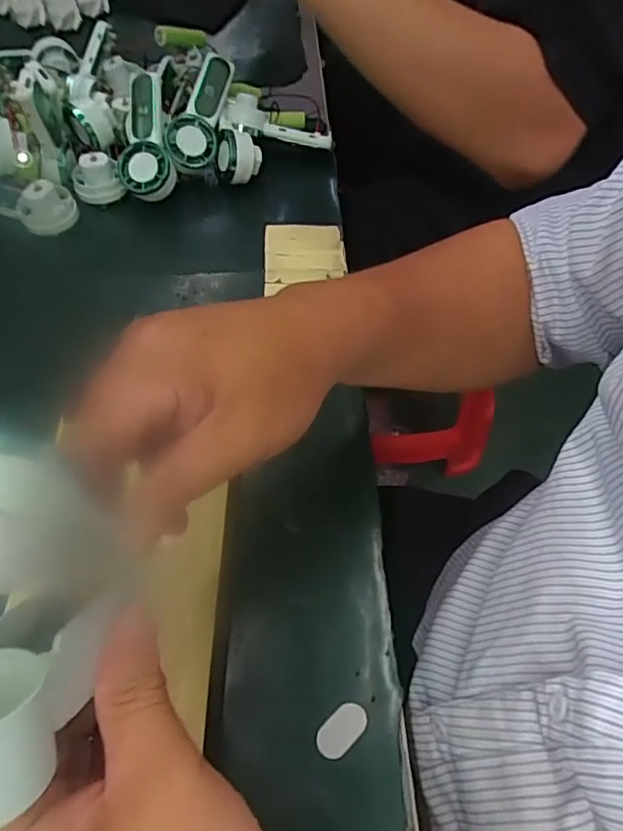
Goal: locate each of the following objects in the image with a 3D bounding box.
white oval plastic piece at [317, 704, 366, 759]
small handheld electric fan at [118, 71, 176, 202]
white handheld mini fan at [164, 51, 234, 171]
[{"bbox_3d":[0.014,0.145,0.267,0.026,0.004,0.015,-38,66,-22],"label":"white oval plastic piece"},{"bbox_3d":[-0.126,-0.212,0.441,0.036,0.027,0.090,-2,92,-3],"label":"small handheld electric fan"},{"bbox_3d":[-0.087,-0.237,0.452,0.037,0.026,0.094,18,84,10],"label":"white handheld mini fan"}]

